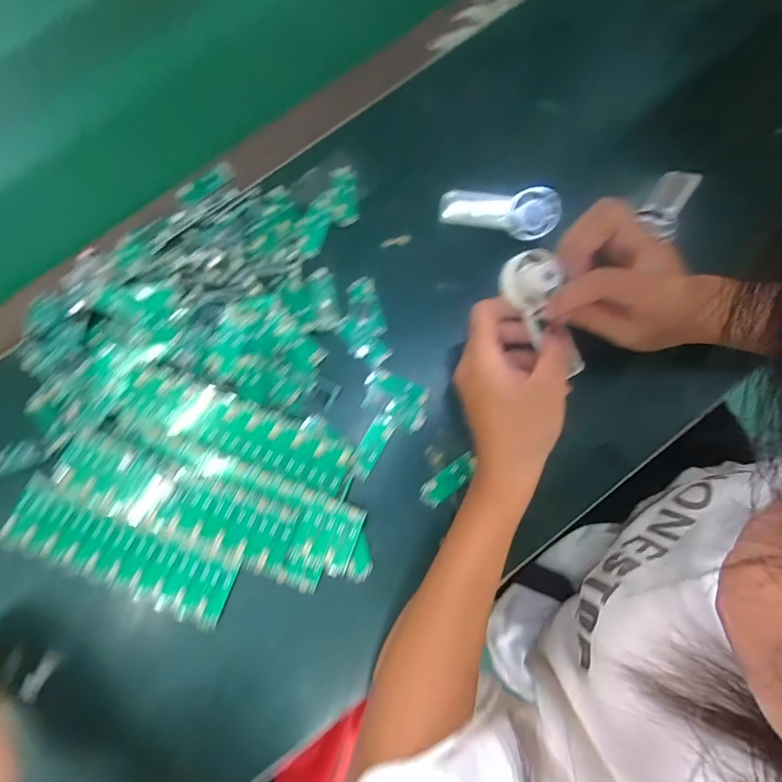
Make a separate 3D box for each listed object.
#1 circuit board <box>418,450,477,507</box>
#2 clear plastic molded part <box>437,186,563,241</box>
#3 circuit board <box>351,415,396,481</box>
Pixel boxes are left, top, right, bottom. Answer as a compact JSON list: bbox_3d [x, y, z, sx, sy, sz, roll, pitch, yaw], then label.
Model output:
[{"bbox_3d":[0.047,0.072,0.356,0.053,0.005,0.018,-38,81,-6],"label":"circuit board"},{"bbox_3d":[0.089,-0.151,0.374,0.099,0.028,0.034,13,79,19],"label":"clear plastic molded part"},{"bbox_3d":[-0.016,0.045,0.362,0.019,0.005,0.054,30,81,6],"label":"circuit board"}]

